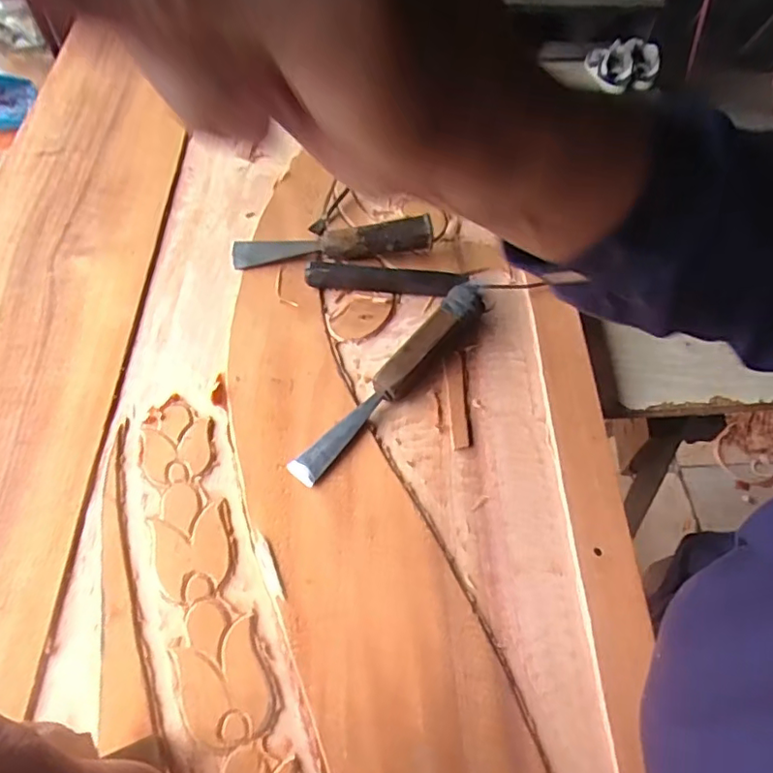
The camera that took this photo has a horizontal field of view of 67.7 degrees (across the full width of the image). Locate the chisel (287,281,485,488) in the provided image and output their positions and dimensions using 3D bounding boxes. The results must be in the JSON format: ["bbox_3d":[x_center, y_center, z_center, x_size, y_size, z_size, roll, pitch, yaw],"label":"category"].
[{"bbox_3d":[0.004,-0.009,0.479,0.027,0.038,0.221,38,63,18],"label":"chisel"}]

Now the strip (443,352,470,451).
[{"bbox_3d":[0.060,0.011,0.490,0.017,0.007,0.090,0,58,-3],"label":"strip"}]

